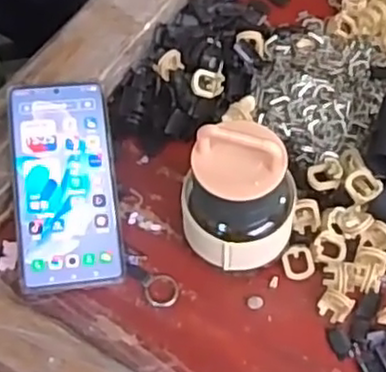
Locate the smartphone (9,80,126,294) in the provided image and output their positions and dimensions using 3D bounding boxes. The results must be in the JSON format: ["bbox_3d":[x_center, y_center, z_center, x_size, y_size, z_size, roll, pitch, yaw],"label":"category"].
[{"bbox_3d":[-0.097,-0.006,0.523,0.075,0.009,0.167,-5,72,-10],"label":"smartphone"}]

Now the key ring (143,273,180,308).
[{"bbox_3d":[-0.023,0.075,0.500,0.025,0.004,0.027,-2,60,3],"label":"key ring"}]

